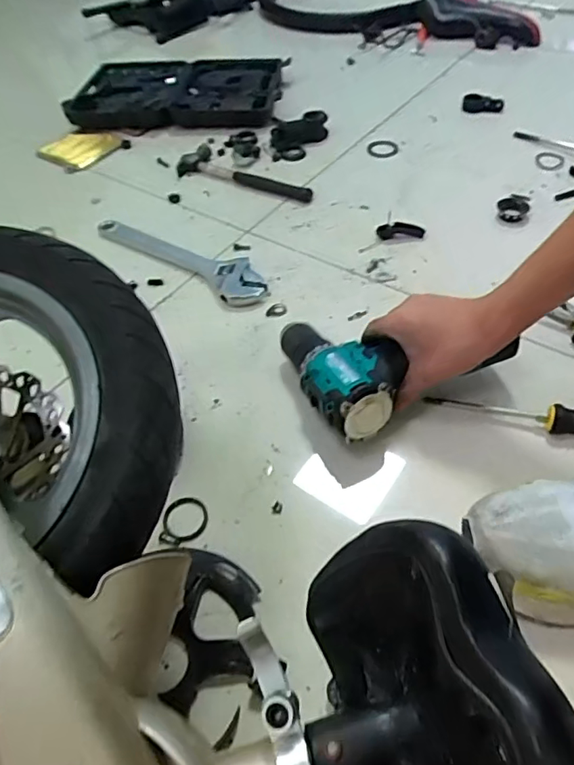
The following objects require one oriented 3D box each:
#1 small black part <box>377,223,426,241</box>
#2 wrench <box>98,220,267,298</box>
[{"bbox_3d":[0.151,-0.200,0.713,0.062,0.017,0.014,1,51,5],"label":"small black part"},{"bbox_3d":[-0.138,-0.171,0.713,0.277,0.015,0.063,29,58,25],"label":"wrench"}]

